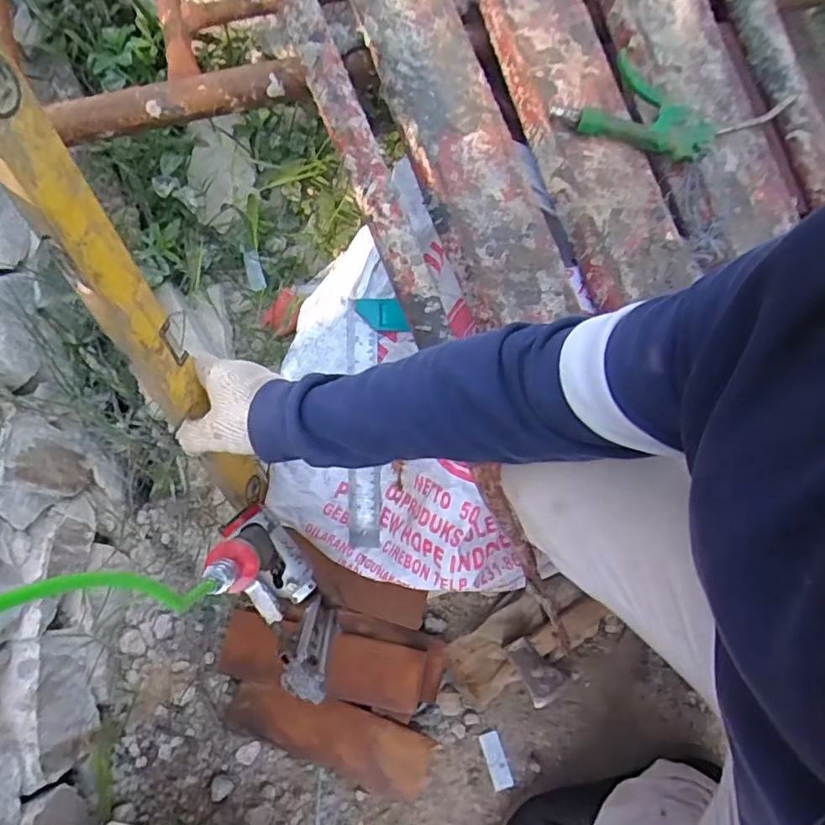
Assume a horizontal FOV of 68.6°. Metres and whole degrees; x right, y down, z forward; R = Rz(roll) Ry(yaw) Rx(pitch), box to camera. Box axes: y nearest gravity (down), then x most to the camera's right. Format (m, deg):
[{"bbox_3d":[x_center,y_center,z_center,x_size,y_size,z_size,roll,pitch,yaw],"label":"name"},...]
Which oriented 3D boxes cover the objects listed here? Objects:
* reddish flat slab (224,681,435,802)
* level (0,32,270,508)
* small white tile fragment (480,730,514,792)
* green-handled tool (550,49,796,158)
[{"bbox_3d":[-0.101,0.385,0.726,0.246,0.020,0.077,19,78,5],"label":"reddish flat slab"},{"bbox_3d":[-0.236,-0.071,0.531,0.037,0.557,0.057,-14,51,-2],"label":"level"},{"bbox_3d":[0.100,0.416,0.723,0.023,0.009,0.060,-19,78,-3],"label":"small white tile fragment"},{"bbox_3d":[0.255,-0.301,0.599,0.221,0.028,0.084,13,78,4],"label":"green-handled tool"}]

